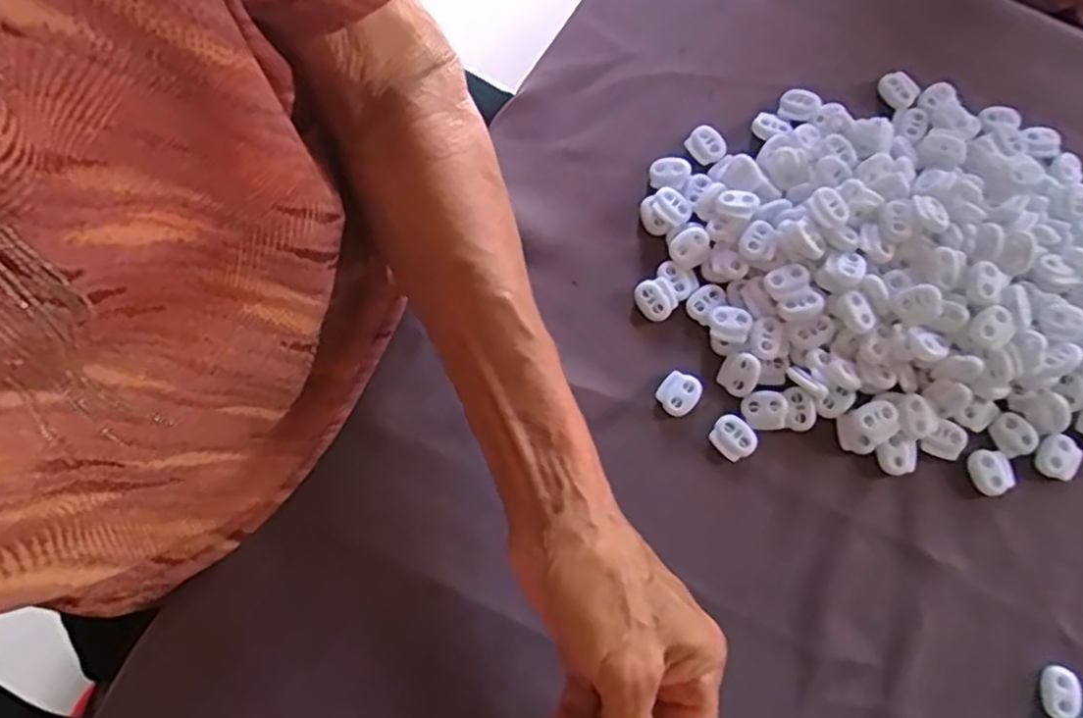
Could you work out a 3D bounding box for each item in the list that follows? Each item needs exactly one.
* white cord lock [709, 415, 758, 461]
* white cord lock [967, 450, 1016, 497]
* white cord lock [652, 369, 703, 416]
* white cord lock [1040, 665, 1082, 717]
[{"bbox_3d":[0.096,0.040,0.354,0.022,0.005,0.019,40,78,10],"label":"white cord lock"},{"bbox_3d":[0.223,0.055,0.349,0.019,0.007,0.022,-14,75,-4],"label":"white cord lock"},{"bbox_3d":[0.070,0.017,0.360,0.020,0.008,0.021,39,78,10],"label":"white cord lock"},{"bbox_3d":[0.238,0.153,0.323,0.015,0.007,0.023,2,74,1],"label":"white cord lock"}]

